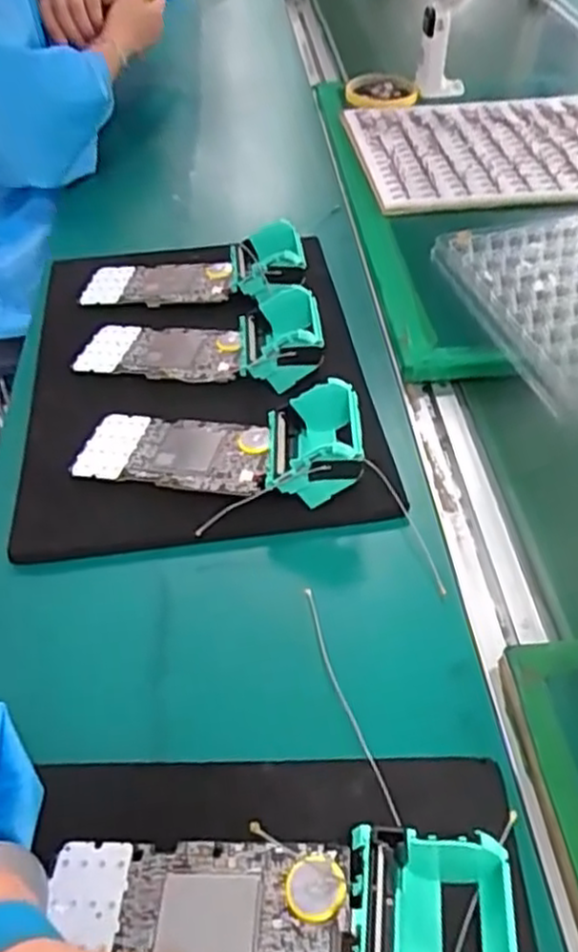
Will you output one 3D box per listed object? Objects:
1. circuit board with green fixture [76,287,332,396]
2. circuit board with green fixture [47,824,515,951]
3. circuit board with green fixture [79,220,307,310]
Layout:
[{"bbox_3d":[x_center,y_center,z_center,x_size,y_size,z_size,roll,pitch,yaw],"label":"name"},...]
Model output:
[{"bbox_3d":[-0.064,-0.106,0.559,0.197,0.039,0.092,-3,47,14],"label":"circuit board with green fixture"},{"bbox_3d":[-0.009,0.183,0.294,0.192,0.044,0.074,-1,48,13],"label":"circuit board with green fixture"},{"bbox_3d":[-0.084,-0.185,0.621,0.189,0.062,0.084,1,49,-2],"label":"circuit board with green fixture"}]

